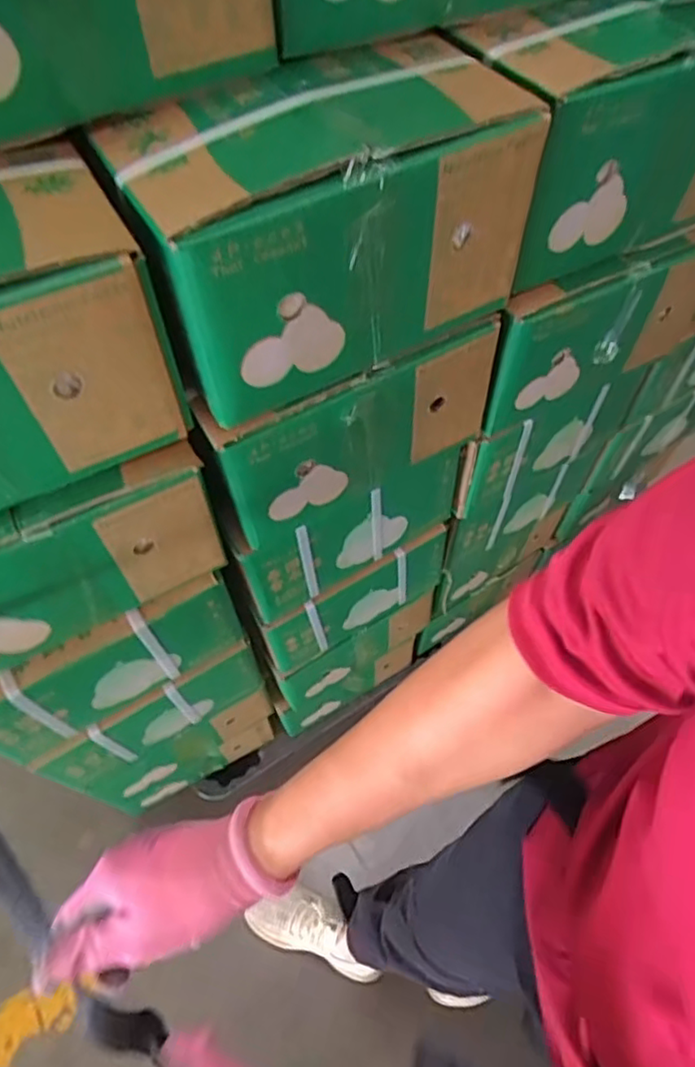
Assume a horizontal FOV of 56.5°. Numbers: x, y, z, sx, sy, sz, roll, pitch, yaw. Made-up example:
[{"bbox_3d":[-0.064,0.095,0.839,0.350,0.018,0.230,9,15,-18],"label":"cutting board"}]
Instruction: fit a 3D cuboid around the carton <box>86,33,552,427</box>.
[{"bbox_3d":[-0.010,-0.229,0.479,0.275,0.158,0.144,-25,63,-16],"label":"carton"}]

